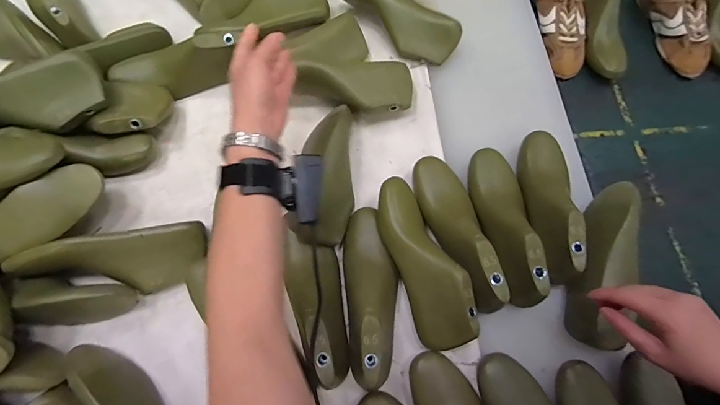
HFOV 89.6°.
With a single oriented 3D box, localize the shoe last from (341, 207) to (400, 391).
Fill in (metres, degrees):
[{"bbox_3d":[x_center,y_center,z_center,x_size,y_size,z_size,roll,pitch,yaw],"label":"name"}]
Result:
[{"bbox_3d":[0.016,0.116,0.486,0.072,0.085,0.225,-6,71,-3],"label":"shoe last"}]

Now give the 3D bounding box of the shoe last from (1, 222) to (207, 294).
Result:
[{"bbox_3d":[-0.327,0.084,0.500,0.216,0.064,0.081,-10,71,-5],"label":"shoe last"}]

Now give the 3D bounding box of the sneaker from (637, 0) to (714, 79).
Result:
[{"bbox_3d":[0.657,-0.373,0.739,0.080,0.076,0.229,-7,71,-4],"label":"sneaker"}]

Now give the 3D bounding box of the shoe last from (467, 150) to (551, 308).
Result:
[{"bbox_3d":[0.215,0.027,0.528,0.078,0.087,0.235,-4,57,-3],"label":"shoe last"}]

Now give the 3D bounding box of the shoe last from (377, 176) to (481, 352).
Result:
[{"bbox_3d":[0.080,0.079,0.495,0.079,0.080,0.238,-19,72,-8],"label":"shoe last"}]

